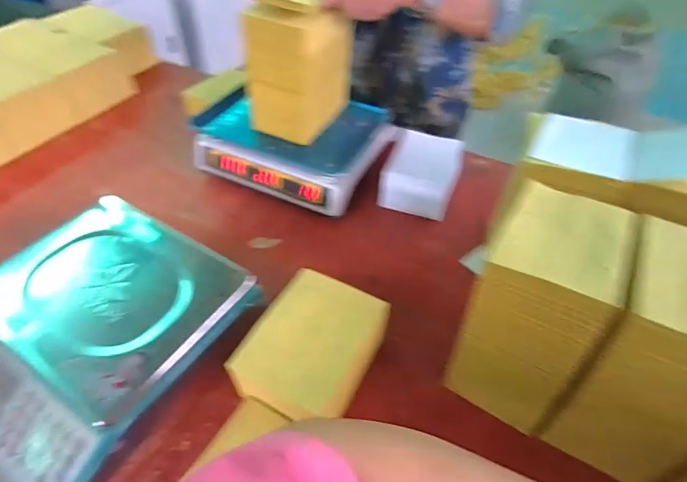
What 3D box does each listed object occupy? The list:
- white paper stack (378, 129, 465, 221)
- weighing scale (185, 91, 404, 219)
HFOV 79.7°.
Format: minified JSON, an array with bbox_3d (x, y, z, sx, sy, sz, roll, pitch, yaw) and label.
[{"bbox_3d":[0.157,-0.133,0.807,0.140,0.074,0.172,15,49,13],"label":"white paper stack"},{"bbox_3d":[-0.092,-0.203,0.855,0.342,0.106,0.306,20,50,17],"label":"weighing scale"}]

